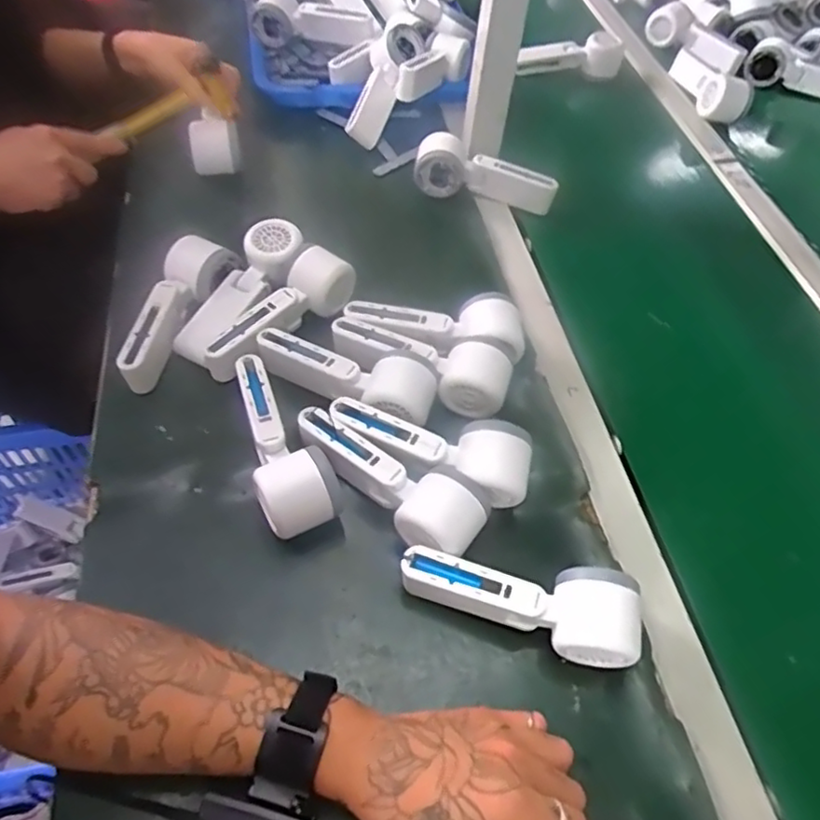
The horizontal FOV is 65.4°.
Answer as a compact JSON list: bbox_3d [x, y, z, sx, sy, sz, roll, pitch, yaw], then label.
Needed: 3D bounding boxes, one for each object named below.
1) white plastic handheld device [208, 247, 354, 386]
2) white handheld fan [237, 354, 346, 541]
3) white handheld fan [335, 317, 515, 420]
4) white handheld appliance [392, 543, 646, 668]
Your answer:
[{"bbox_3d":[-0.125,-0.088,0.611,0.052,0.065,0.162,36,58,19],"label":"white plastic handheld device"},{"bbox_3d":[-0.111,0.026,0.531,0.067,0.056,0.165,-18,58,-18],"label":"white handheld fan"},{"bbox_3d":[0.009,-0.048,0.576,0.168,0.046,0.060,23,55,11],"label":"white handheld fan"},{"bbox_3d":[0.075,0.138,0.454,0.162,0.060,0.056,10,53,1],"label":"white handheld appliance"}]

